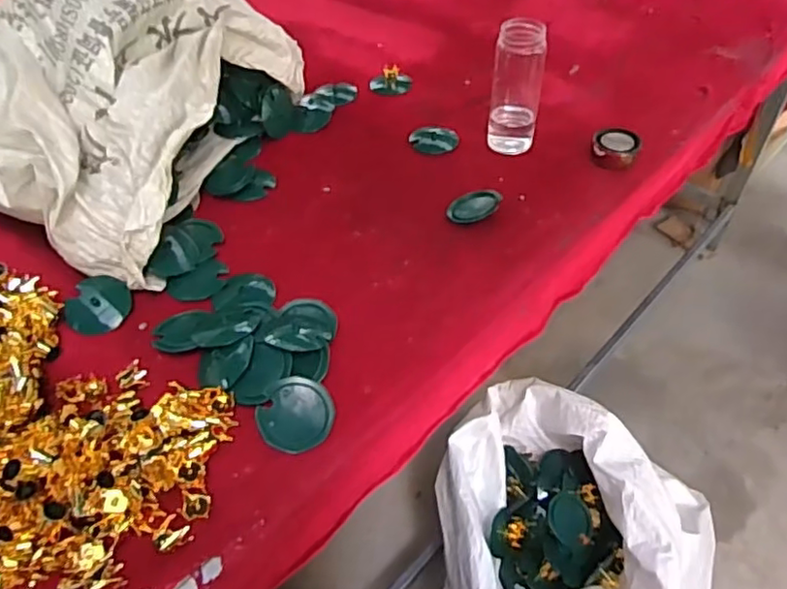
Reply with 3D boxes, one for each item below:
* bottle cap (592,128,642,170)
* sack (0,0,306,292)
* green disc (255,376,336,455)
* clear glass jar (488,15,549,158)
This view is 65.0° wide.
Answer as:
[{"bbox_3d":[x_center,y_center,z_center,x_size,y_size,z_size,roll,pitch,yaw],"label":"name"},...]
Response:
[{"bbox_3d":[0.330,-0.218,0.918,0.066,0.037,0.066,17,50,16],"label":"bottle cap"},{"bbox_3d":[-0.588,-0.355,0.886,0.800,0.256,0.466,16,50,15],"label":"sack"},{"bbox_3d":[-0.098,0.121,0.627,0.075,0.007,0.076,3,64,-7],"label":"green disc"},{"bbox_3d":[0.184,-0.304,0.925,0.074,0.195,0.084,9,48,9],"label":"clear glass jar"}]

